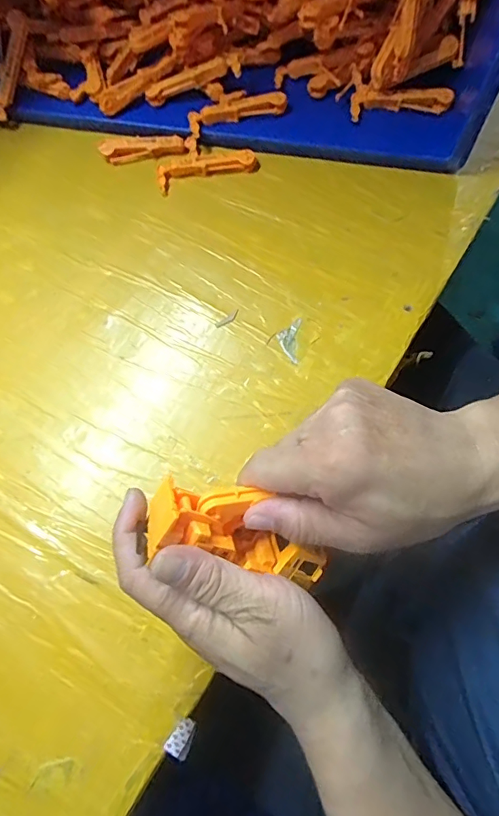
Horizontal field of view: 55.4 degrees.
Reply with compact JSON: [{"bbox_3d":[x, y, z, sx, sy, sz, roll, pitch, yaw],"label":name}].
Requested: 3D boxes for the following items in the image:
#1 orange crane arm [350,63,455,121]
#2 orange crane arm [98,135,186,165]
[{"bbox_3d":[0.149,-0.308,0.467,0.096,0.016,0.046,2,72,2],"label":"orange crane arm"},{"bbox_3d":[-0.109,-0.264,0.481,0.084,0.012,0.022,-6,71,0],"label":"orange crane arm"}]

